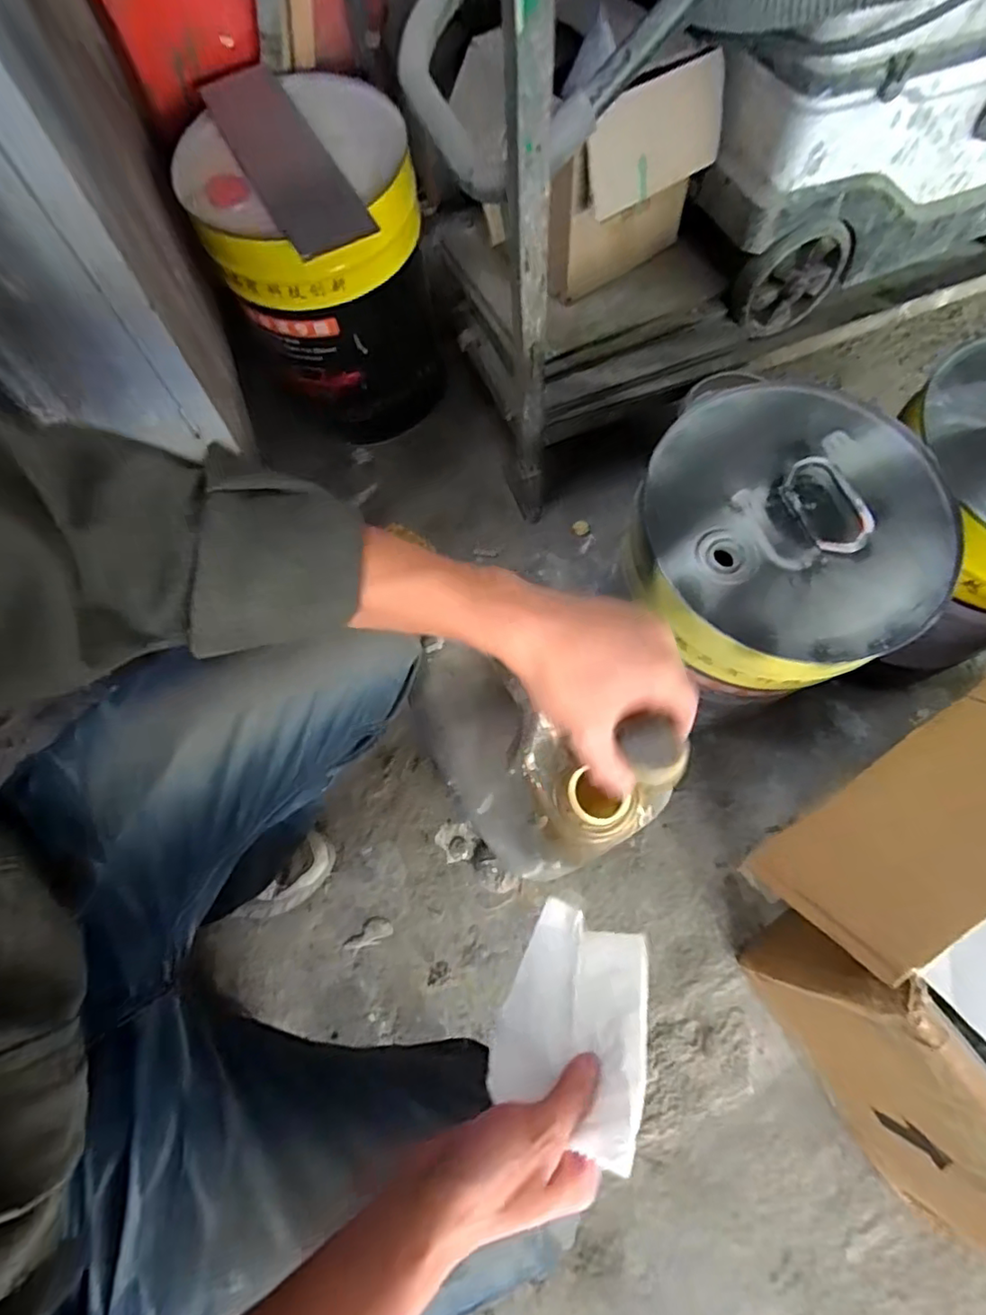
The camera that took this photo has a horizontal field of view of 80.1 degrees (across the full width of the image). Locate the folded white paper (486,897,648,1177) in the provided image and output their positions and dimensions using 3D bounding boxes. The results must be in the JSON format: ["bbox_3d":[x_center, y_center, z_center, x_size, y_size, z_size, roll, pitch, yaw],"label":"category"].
[{"bbox_3d":[0.051,0.220,0.360,0.089,0.022,0.123,12,43,20],"label":"folded white paper"}]

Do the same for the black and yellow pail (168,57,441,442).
[{"bbox_3d":[-0.216,-0.492,0.804,0.255,0.328,0.250,-18,71,-5],"label":"black and yellow pail"}]

